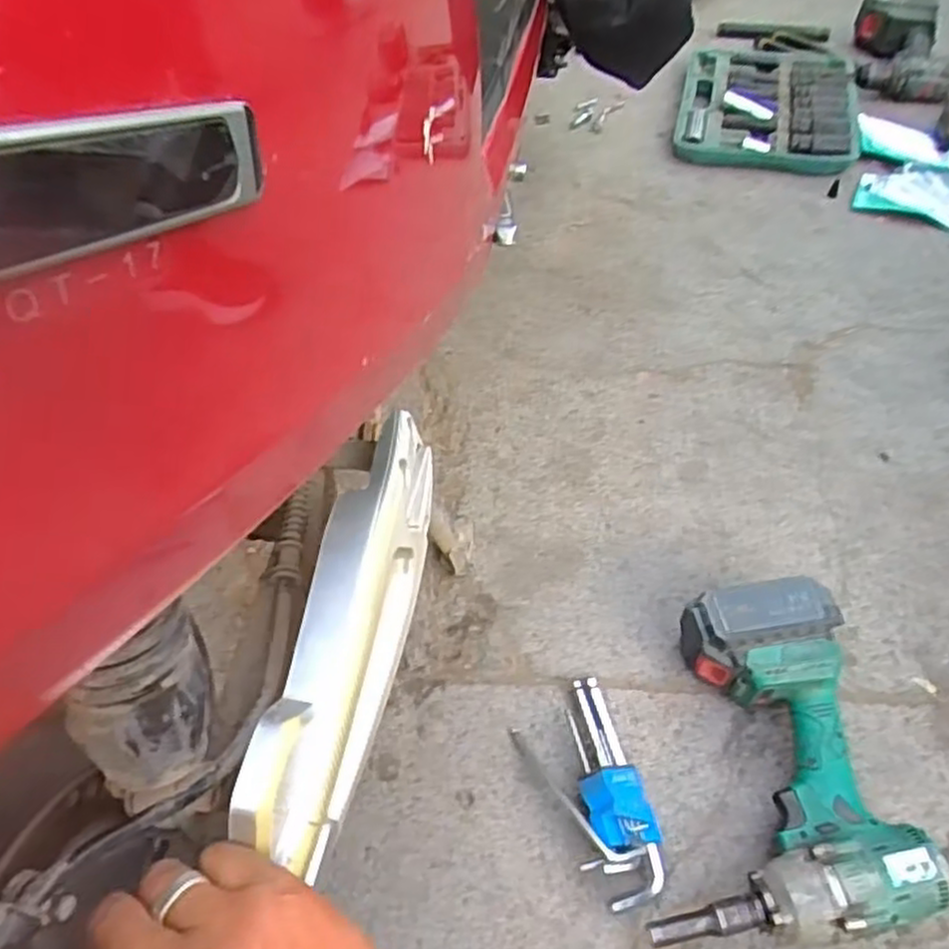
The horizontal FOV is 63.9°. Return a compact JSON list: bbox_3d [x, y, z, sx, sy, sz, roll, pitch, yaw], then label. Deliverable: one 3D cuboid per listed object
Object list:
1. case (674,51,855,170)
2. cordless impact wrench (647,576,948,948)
[{"bbox_3d":[0.440,-0.562,1.145,0.250,0.041,0.319,10,55,11],"label":"case"},{"bbox_3d":[0.219,0.208,0.572,0.192,0.077,0.243,-1,52,2],"label":"cordless impact wrench"}]

